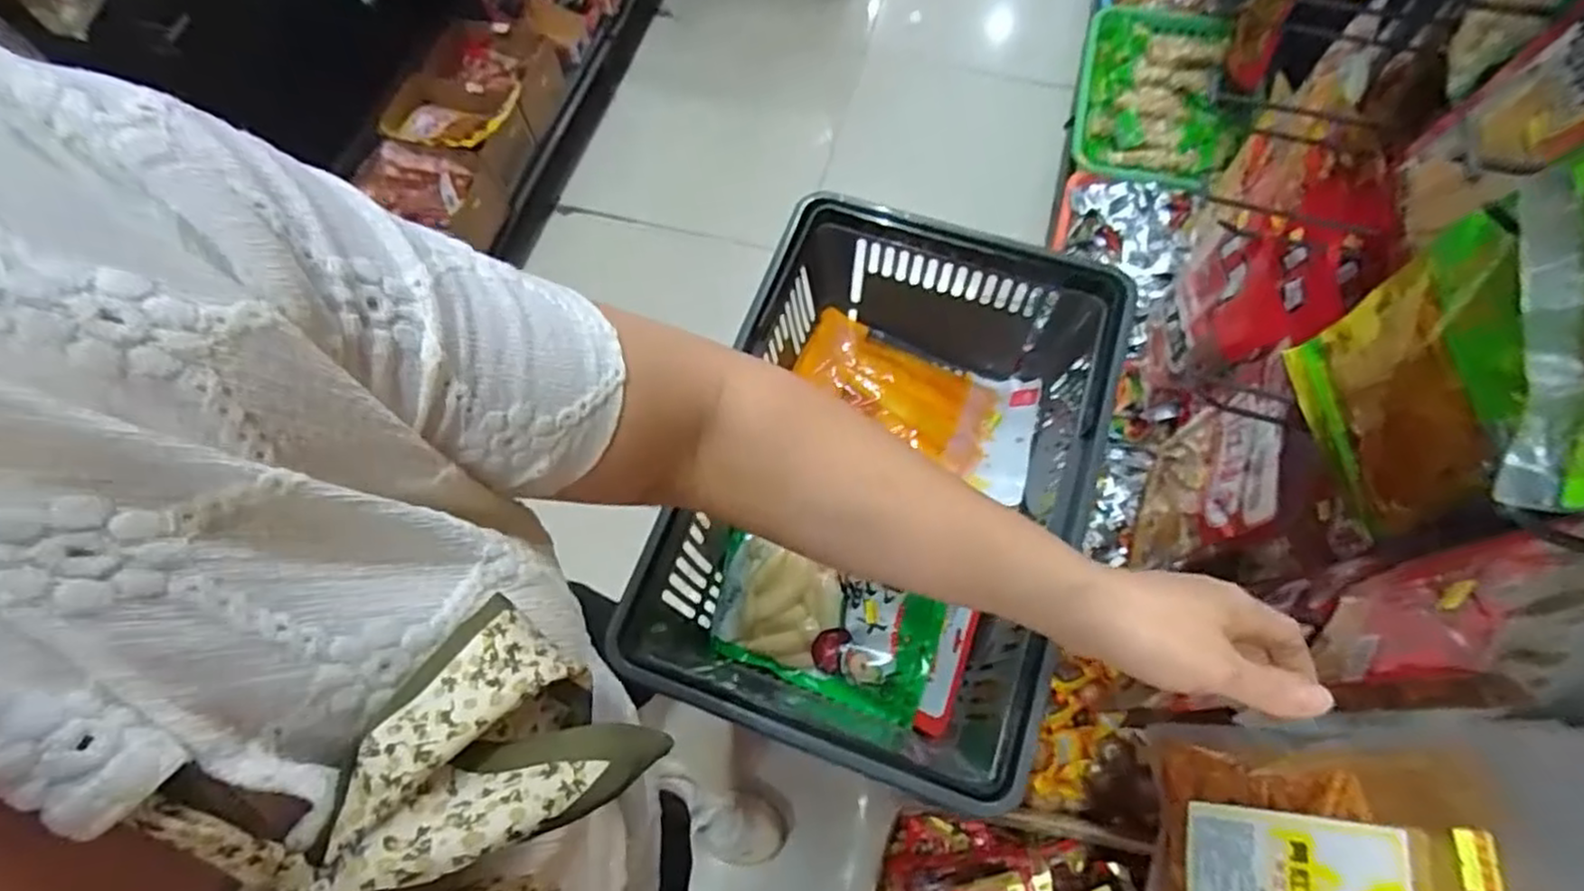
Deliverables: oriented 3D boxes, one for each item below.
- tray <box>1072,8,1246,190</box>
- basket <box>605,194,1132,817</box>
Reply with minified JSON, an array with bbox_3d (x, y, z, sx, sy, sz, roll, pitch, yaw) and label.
[{"bbox_3d":[0.653,-0.617,1.287,0.249,0.068,0.393,9,69,6],"label":"tray"},{"bbox_3d":[0.094,0.046,0.681,0.304,0.206,0.468,19,71,10],"label":"basket"}]

